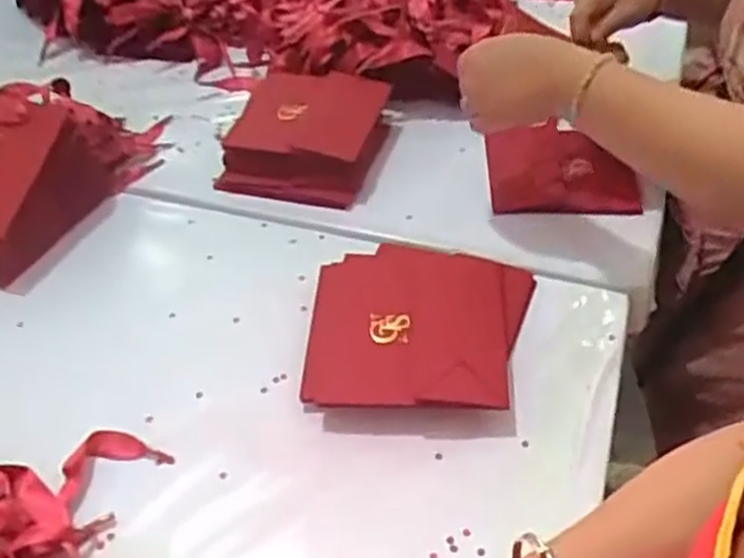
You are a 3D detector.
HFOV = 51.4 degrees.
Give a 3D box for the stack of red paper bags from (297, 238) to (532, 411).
[{"bbox_3d":[0.039,0.034,0.611,0.166,0.033,0.179,3,44,6],"label":"stack of red paper bags"}]

